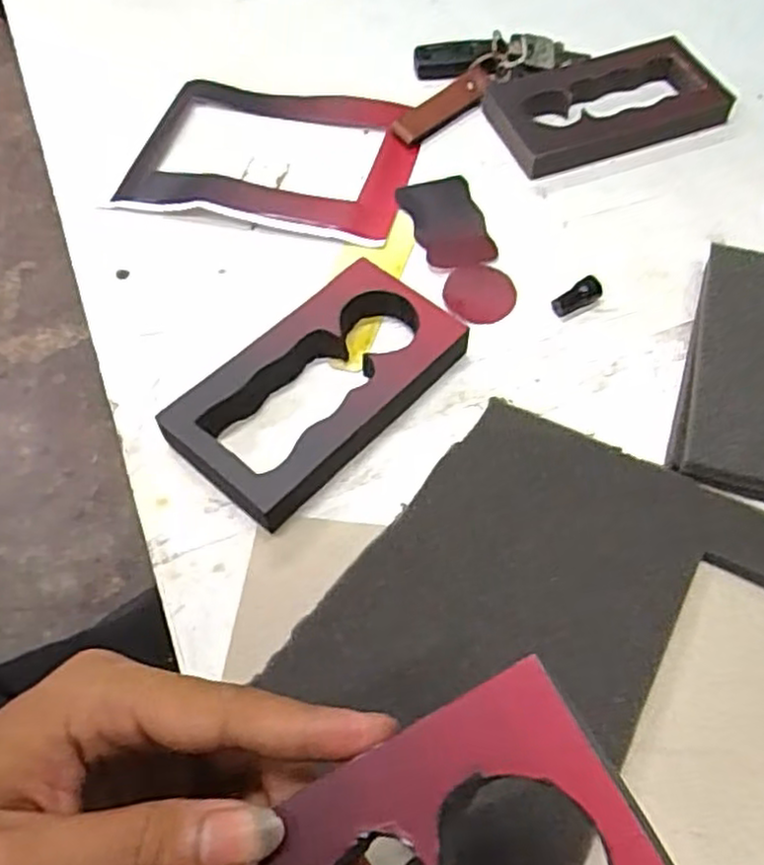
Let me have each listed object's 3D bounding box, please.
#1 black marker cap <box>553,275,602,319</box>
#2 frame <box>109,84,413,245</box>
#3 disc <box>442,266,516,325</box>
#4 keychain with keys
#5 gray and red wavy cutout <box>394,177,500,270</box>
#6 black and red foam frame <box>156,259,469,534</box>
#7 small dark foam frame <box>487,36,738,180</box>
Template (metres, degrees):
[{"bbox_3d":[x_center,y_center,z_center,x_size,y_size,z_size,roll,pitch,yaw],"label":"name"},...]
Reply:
[{"bbox_3d":[0.109,-0.076,0.399,0.030,0.012,0.012,-27,61,-12],"label":"black marker cap"},{"bbox_3d":[-0.074,-0.193,0.484,0.195,0.011,0.137,13,61,11],"label":"frame"},{"bbox_3d":[0.056,-0.080,0.408,0.040,0.004,0.039,-2,59,3],"label":"disc"},{"bbox_3d":[0.058,-0.254,0.499,0.140,0.019,0.082,-27,61,-12],"label":"keychain with keys"},{"bbox_3d":[0.040,-0.129,0.442,0.043,0.005,0.081,-13,55,-8],"label":"gray and red wavy cutout"},{"bbox_3d":[-0.033,-0.025,0.372,0.081,0.029,0.146,37,68,23],"label":"black and red foam frame"},{"bbox_3d":[0.149,-0.221,0.475,0.142,0.023,0.084,-17,59,-6],"label":"small dark foam frame"}]

